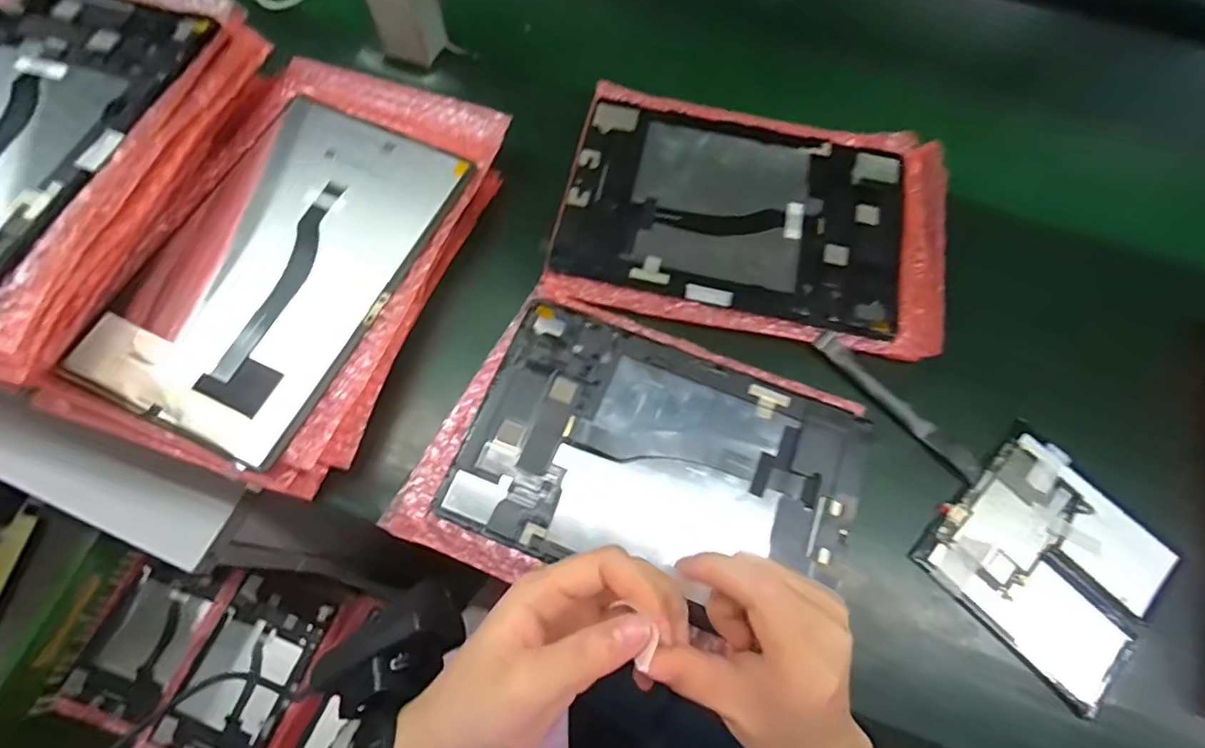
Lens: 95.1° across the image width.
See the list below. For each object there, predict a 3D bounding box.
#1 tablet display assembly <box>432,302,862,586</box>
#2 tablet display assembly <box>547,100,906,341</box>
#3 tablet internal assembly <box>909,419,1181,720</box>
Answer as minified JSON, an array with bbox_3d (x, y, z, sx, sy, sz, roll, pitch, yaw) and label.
[{"bbox_3d":[0.037,0.059,0.356,0.244,0.006,0.157,21,69,7],"label":"tablet display assembly"},{"bbox_3d":[0.100,-0.125,0.421,0.249,0.005,0.158,12,71,3],"label":"tablet display assembly"},{"bbox_3d":[0.284,0.115,0.348,0.127,0.011,0.124,-40,74,-16],"label":"tablet internal assembly"}]

